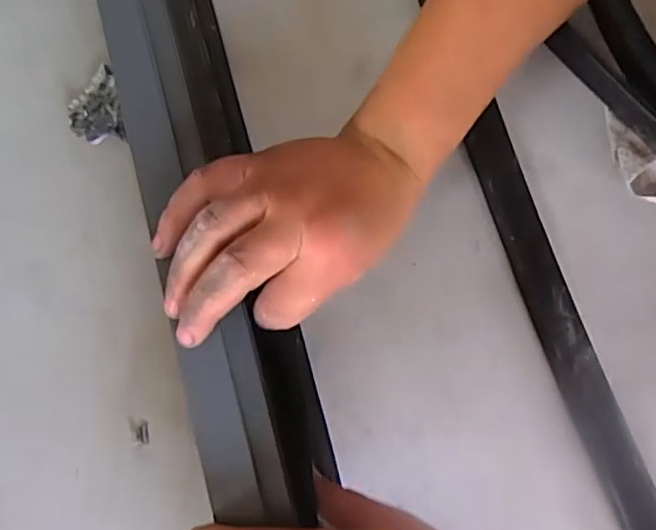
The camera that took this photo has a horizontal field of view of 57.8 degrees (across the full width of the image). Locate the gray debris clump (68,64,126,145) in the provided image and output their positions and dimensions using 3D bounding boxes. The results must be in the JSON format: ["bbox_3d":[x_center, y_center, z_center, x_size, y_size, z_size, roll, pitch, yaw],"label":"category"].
[{"bbox_3d":[-0.158,-0.106,0.402,0.034,0.014,0.053,-17,79,-2],"label":"gray debris clump"}]

